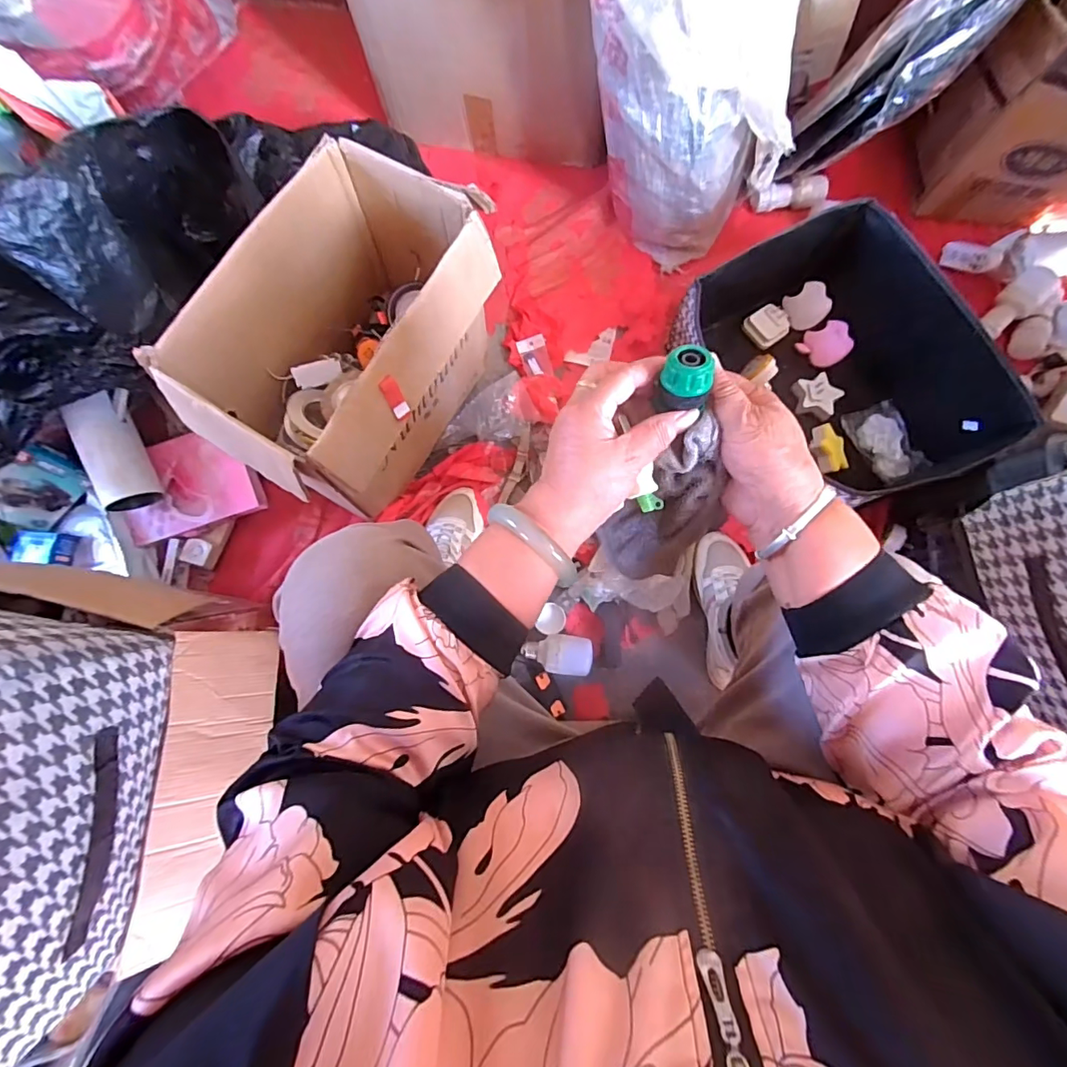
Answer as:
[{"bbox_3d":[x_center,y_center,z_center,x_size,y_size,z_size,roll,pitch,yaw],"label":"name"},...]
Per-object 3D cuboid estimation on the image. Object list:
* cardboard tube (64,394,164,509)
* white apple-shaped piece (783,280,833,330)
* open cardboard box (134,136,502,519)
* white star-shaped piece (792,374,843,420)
[{"bbox_3d":[-0.614,-0.116,0.736,0.066,0.054,0.162,-16,105,-2],"label":"cardboard tube"},{"bbox_3d":[0.468,-0.387,0.855,0.064,0.008,0.068,-26,88,27],"label":"white apple-shaped piece"},{"bbox_3d":[-0.230,-0.240,0.680,0.230,0.285,0.378,28,82,6],"label":"open cardboard box"},{"bbox_3d":[0.473,-0.232,0.836,0.074,0.031,0.065,27,82,5],"label":"white star-shaped piece"}]

